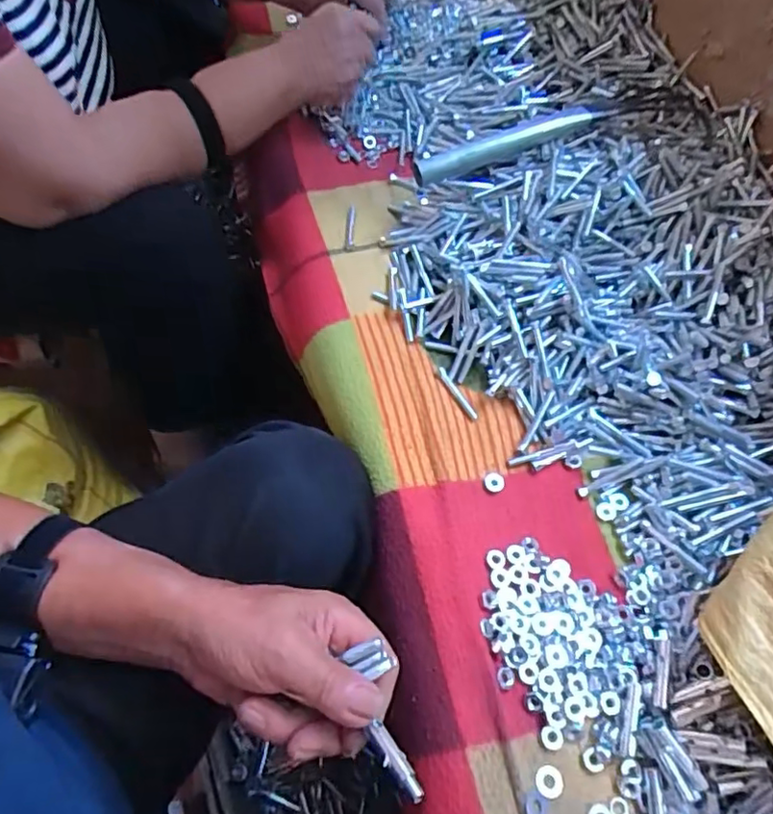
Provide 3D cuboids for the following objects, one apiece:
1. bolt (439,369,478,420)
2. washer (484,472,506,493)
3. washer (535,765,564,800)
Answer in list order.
[{"bbox_3d":[0.062,-0.012,0.527,0.008,0.005,0.058,-25,65,-15],"label":"bolt"},{"bbox_3d":[0.088,0.062,0.485,0.016,0.004,0.017,1,61,-2],"label":"washer"},{"bbox_3d":[0.105,0.243,0.385,0.018,0.004,0.018,1,61,-2],"label":"washer"}]

